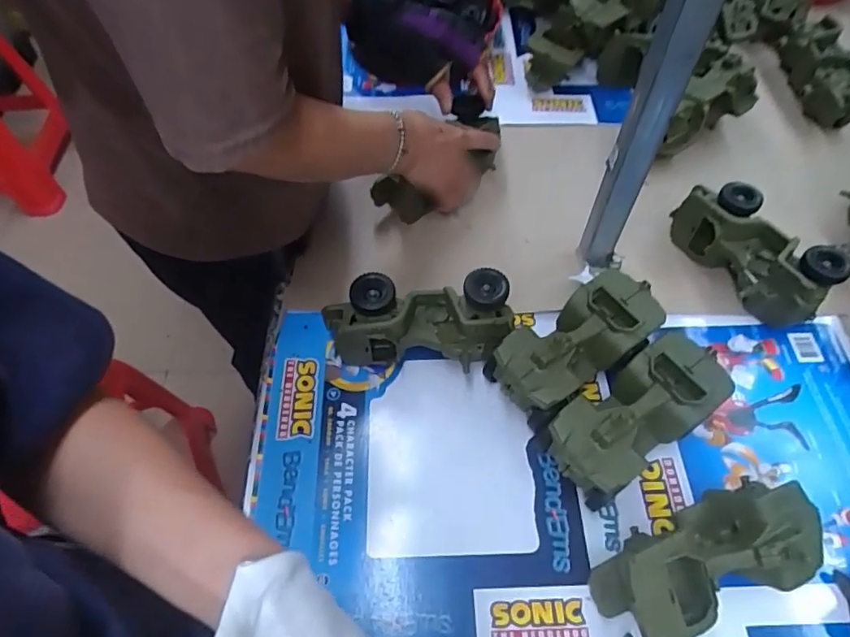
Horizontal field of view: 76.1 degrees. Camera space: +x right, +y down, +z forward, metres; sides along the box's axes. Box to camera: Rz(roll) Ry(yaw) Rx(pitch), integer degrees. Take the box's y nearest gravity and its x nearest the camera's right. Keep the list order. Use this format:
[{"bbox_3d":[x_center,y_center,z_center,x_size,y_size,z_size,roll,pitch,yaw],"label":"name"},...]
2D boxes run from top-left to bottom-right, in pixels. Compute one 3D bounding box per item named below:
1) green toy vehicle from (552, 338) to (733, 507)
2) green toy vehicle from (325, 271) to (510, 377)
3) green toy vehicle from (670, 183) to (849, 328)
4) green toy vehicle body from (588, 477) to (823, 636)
[{"bbox_3d":[0.192,0.093,0.503,0.176,0.083,0.079,-32,62,-18],"label":"green toy vehicle"},{"bbox_3d":[-0.009,0.008,0.558,0.185,0.082,0.086,1,57,2],"label":"green toy vehicle"},{"bbox_3d":[0.361,-0.070,0.604,0.079,0.083,0.175,-20,59,-12],"label":"green toy vehicle"},{"bbox_3d":[0.222,0.198,0.439,0.173,0.077,0.080,-19,59,-11],"label":"green toy vehicle body"}]

